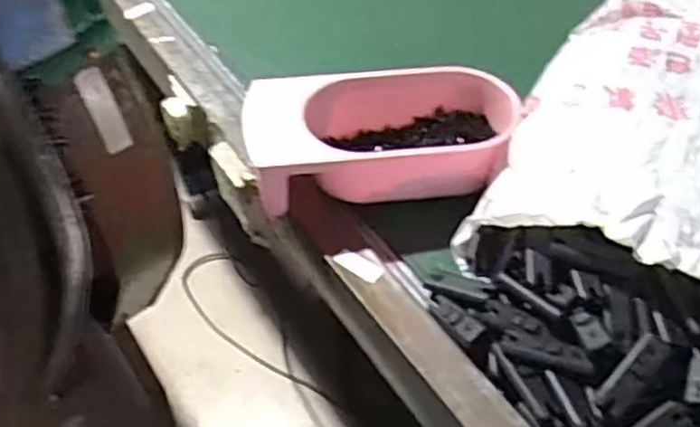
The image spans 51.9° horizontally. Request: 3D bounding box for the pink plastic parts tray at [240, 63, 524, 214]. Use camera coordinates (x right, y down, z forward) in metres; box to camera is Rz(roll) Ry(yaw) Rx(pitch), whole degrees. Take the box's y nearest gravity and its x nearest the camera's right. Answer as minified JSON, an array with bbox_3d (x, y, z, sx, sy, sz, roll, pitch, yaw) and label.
[{"bbox_3d":[0.038,-0.090,0.850,0.306,0.106,0.162,-8,48,-2],"label":"pink plastic parts tray"}]

